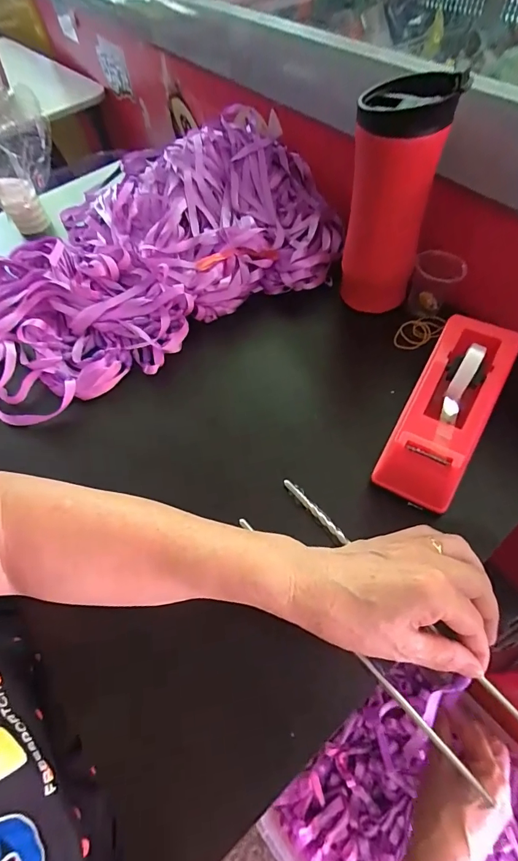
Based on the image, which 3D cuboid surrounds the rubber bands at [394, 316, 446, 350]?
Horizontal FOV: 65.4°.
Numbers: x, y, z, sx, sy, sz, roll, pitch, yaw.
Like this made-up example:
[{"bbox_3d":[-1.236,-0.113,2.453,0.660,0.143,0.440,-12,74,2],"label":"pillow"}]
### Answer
[{"bbox_3d":[0.169,-0.104,0.426,0.062,0.010,0.030,-35,61,-15],"label":"rubber bands"}]

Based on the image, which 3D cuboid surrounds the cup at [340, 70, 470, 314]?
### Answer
[{"bbox_3d":[0.125,-0.213,0.385,0.073,0.184,0.073,15,60,15],"label":"cup"}]

